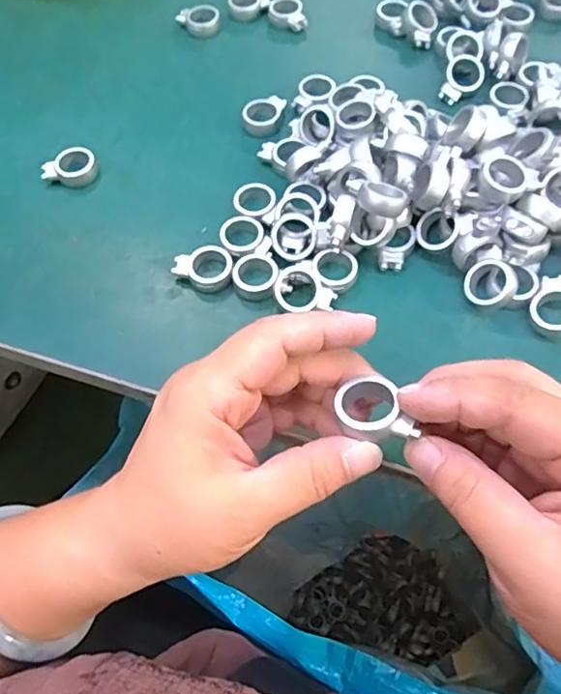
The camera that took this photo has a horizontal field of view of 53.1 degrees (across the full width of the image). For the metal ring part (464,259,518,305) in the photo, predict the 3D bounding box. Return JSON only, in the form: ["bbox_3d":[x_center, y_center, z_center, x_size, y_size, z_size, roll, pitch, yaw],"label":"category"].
[{"bbox_3d":[0.113,-0.033,0.300,0.026,0.013,0.025,22,89,34],"label":"metal ring part"}]

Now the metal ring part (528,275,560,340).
[{"bbox_3d":[0.146,-0.021,0.295,0.026,0.015,0.032,28,68,17],"label":"metal ring part"}]

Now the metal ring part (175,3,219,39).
[{"bbox_3d":[-0.064,-0.250,0.430,0.031,0.013,0.022,15,65,11],"label":"metal ring part"}]

